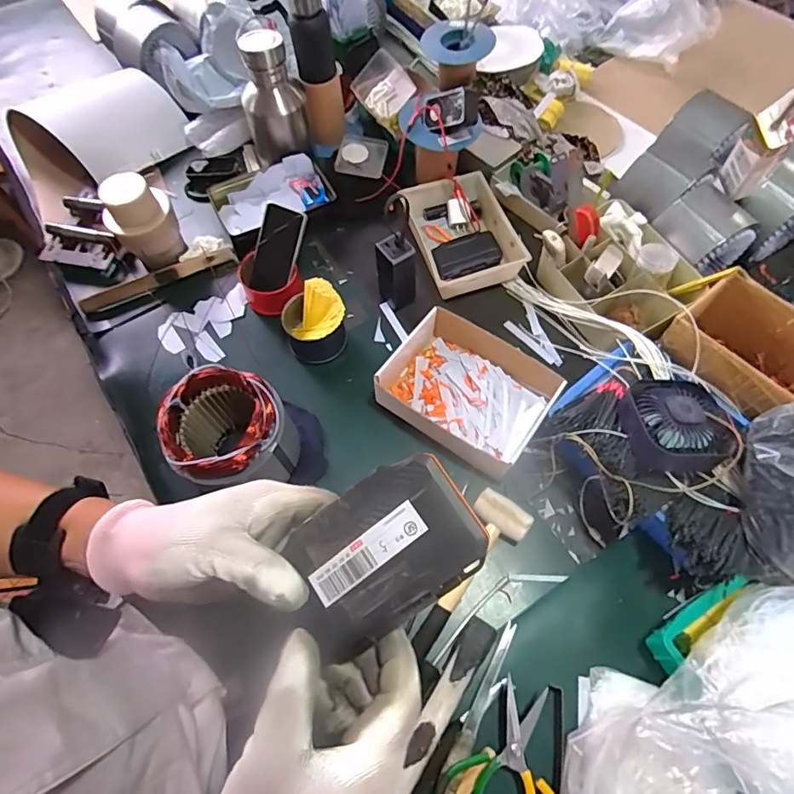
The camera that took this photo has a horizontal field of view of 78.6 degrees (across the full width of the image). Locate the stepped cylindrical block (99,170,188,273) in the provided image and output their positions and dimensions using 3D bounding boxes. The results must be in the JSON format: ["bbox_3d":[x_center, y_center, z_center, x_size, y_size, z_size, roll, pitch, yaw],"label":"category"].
[{"bbox_3d":[-0.451,-0.307,0.869,0.111,0.148,0.089,-32,68,-13],"label":"stepped cylindrical block"}]

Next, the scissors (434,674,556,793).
[{"bbox_3d":[0.130,0.426,0.554,0.146,0.031,0.171,17,66,9],"label":"scissors"}]

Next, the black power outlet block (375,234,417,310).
[{"bbox_3d":[-0.001,-0.213,0.837,0.059,0.125,0.051,-22,66,-9],"label":"black power outlet block"}]

